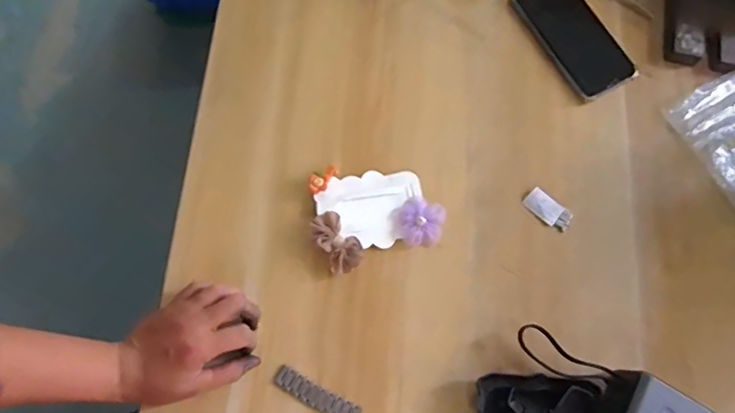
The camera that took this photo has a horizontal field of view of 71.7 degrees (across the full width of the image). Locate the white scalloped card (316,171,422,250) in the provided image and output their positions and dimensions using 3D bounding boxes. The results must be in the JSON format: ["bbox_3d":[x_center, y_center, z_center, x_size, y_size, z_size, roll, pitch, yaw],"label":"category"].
[{"bbox_3d":[0.005,0.003,0.505,0.103,0.005,0.076,-11,78,-12],"label":"white scalloped card"}]

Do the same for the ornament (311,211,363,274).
[{"bbox_3d":[-0.028,0.034,0.489,0.035,0.020,0.060,-25,78,-9],"label":"ornament"}]

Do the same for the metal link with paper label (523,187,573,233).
[{"bbox_3d":[0.187,0.003,0.525,0.050,0.004,0.026,39,76,7],"label":"metal link with paper label"}]

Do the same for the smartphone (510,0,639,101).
[{"bbox_3d":[0.235,-0.197,0.582,0.081,0.011,0.155,-29,78,-10],"label":"smartphone"}]

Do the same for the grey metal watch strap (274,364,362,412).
[{"bbox_3d":[-0.045,0.172,0.460,0.081,0.008,0.019,29,75,5],"label":"grey metal watch strap"}]

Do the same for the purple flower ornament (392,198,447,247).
[{"bbox_3d":[0.050,0.015,0.504,0.049,0.012,0.046,1,75,-3],"label":"purple flower ornament"}]

